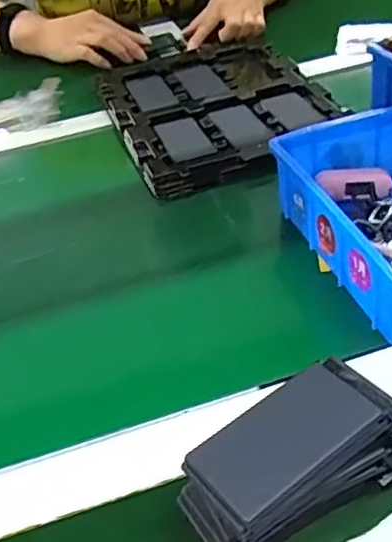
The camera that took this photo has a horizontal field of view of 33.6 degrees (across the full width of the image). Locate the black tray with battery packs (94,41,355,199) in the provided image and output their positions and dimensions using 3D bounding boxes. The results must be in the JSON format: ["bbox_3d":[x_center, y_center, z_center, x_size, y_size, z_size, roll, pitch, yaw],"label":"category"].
[{"bbox_3d":[0.021,-0.181,0.706,0.216,0.026,0.290,-17,39,-11],"label":"black tray with battery packs"}]

